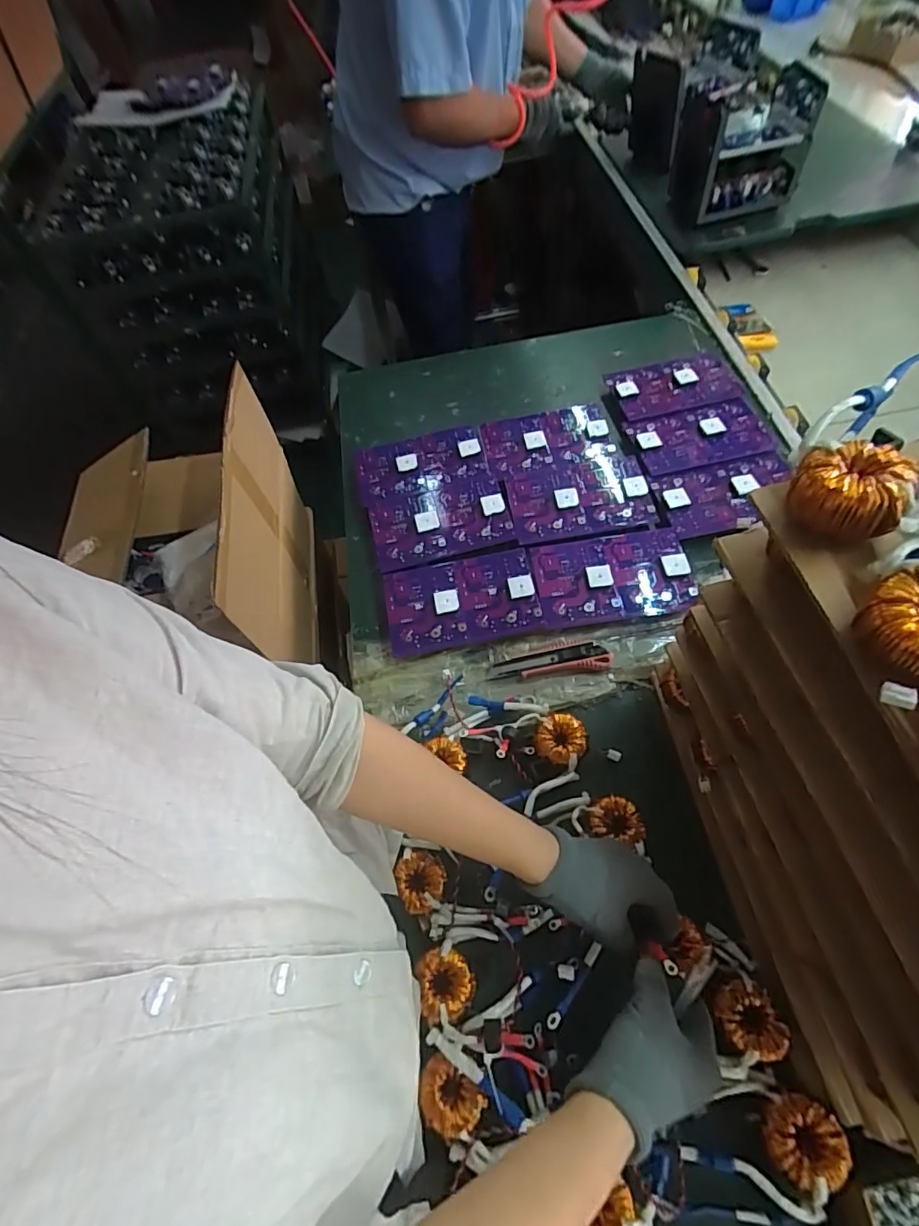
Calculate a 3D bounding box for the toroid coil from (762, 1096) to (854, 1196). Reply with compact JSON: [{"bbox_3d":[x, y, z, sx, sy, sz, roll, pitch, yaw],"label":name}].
[{"bbox_3d":[0.276,0.422,0.415,0.056,0.017,0.053,-3,61,5],"label":"toroid coil"}]

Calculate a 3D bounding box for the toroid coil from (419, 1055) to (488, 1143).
[{"bbox_3d":[-0.010,0.421,0.449,0.056,0.016,0.048,24,67,18],"label":"toroid coil"}]

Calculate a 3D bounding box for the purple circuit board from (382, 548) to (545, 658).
[{"bbox_3d":[0.002,-0.017,0.701,0.200,0.026,0.127,-11,61,1],"label":"purple circuit board"}]

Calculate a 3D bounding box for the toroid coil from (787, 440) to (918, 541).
[{"bbox_3d":[0.238,-0.077,0.321,0.057,0.036,0.052,-3,61,5],"label":"toroid coil"}]

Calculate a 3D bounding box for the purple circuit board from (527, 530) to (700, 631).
[{"bbox_3d":[0.201,-0.053,0.688,0.199,0.015,0.128,-9,61,2],"label":"purple circuit board"}]

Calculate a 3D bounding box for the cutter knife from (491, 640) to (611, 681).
[{"bbox_3d":[0.116,0.057,0.666,0.150,0.021,0.043,-4,59,2],"label":"cutter knife"}]

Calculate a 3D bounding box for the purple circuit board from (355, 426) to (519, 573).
[{"bbox_3d":[-0.044,-0.184,0.797,0.202,0.015,0.245,-15,65,0],"label":"purple circuit board"}]

